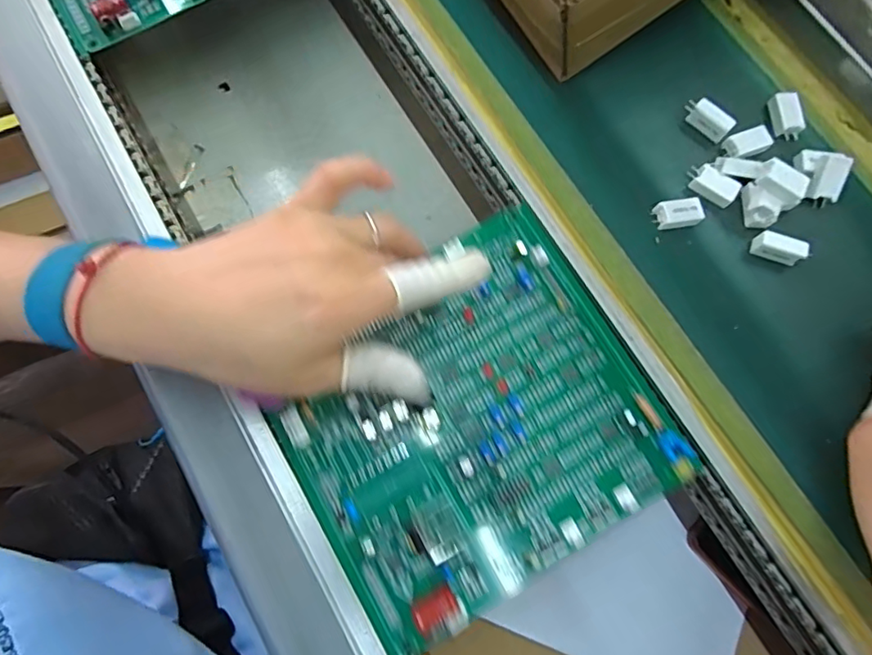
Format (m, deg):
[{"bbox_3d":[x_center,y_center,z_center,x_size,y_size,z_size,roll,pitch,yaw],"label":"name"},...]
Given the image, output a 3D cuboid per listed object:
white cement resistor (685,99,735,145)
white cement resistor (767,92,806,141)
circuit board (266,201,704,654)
[{"bbox_3d":[0.164,-0.126,0.322,0.029,0.013,0.011,44,79,11],"label":"white cement resistor"},{"bbox_3d":[0.213,-0.129,0.322,0.015,0.007,0.027,-2,75,0],"label":"white cement resistor"},{"bbox_3d":[0.019,0.045,0.287,0.187,0.013,0.173,-29,77,-7],"label":"circuit board"}]

